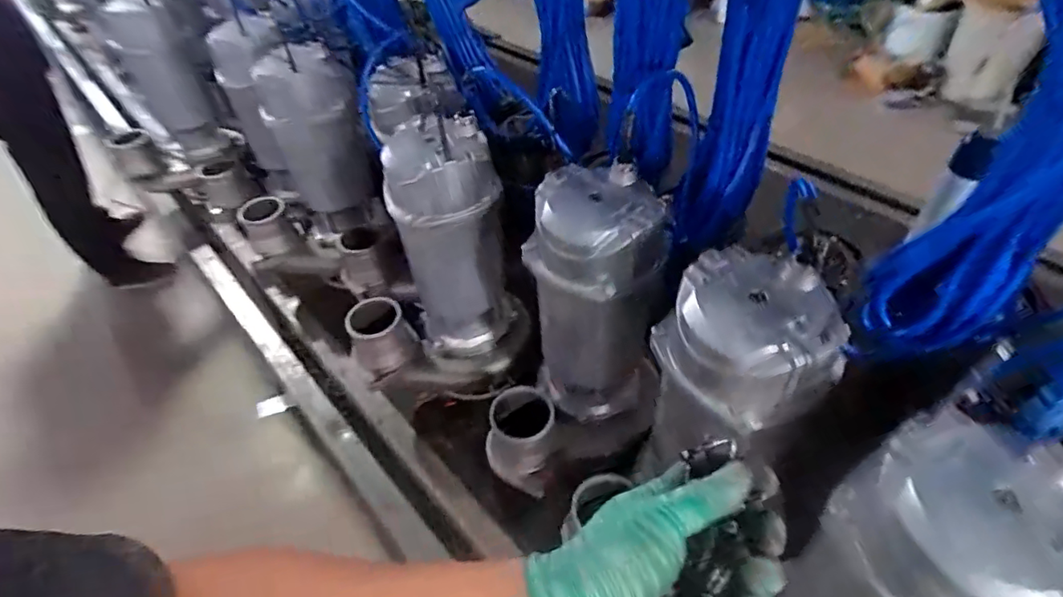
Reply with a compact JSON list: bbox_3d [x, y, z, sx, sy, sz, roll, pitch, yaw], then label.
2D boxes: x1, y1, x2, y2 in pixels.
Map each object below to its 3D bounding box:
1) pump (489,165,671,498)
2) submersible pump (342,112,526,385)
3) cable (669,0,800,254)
[{"bbox_3d":[0.053,0.058,0.587,0.138,0.317,0.196,17,49,20],"label":"pump"},{"bbox_3d":[-0.132,-0.038,0.698,0.230,0.311,0.154,-6,46,-2],"label":"submersible pump"},{"bbox_3d":[0.171,-0.191,0.451,0.066,0.343,0.055,16,49,19],"label":"cable"}]

